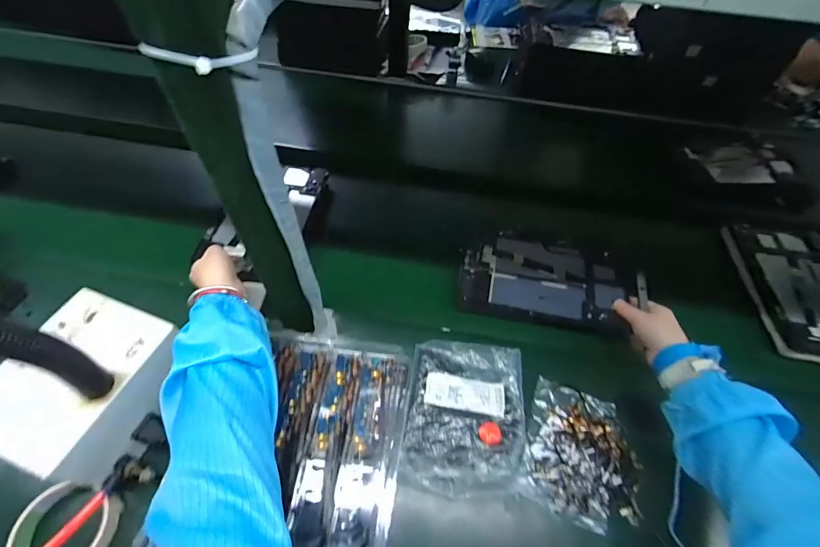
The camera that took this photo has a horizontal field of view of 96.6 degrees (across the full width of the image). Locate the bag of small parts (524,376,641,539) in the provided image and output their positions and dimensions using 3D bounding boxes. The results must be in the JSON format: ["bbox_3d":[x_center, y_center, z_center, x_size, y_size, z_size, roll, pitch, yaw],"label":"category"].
[{"bbox_3d":[0.206,0.212,0.433,0.126,0.011,0.141,20,55,8],"label":"bag of small parts"}]

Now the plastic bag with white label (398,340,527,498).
[{"bbox_3d":[0.069,0.167,0.445,0.141,0.022,0.174,9,54,0],"label":"plastic bag with white label"}]

